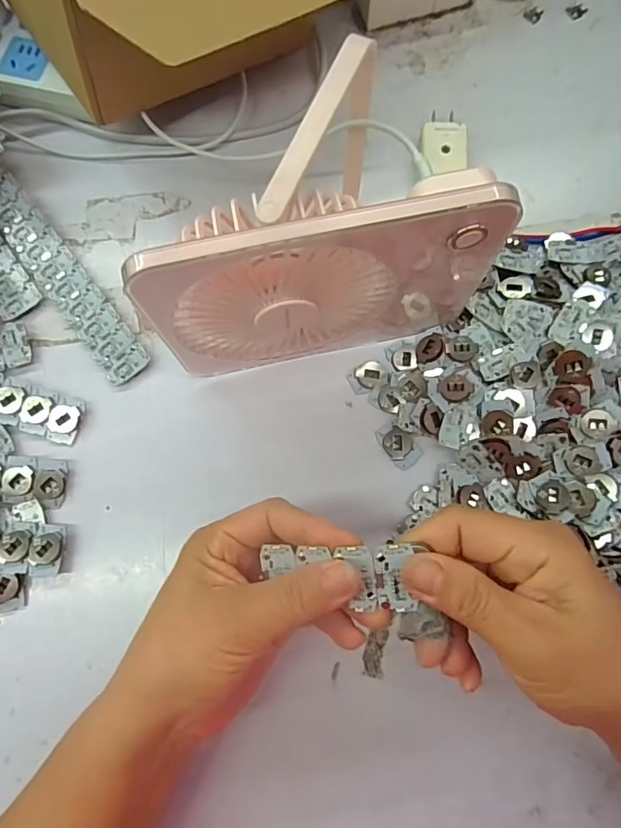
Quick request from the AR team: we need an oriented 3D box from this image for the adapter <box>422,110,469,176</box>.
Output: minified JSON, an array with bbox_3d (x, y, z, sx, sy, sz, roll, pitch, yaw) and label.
[{"bbox_3d":[0.094,-0.194,0.355,0.030,0.017,0.055,-3,76,0],"label":"adapter"}]

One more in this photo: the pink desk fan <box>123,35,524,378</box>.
[{"bbox_3d":[0.007,-0.097,0.275,0.193,0.133,0.095,-17,76,-3],"label":"pink desk fan"}]

